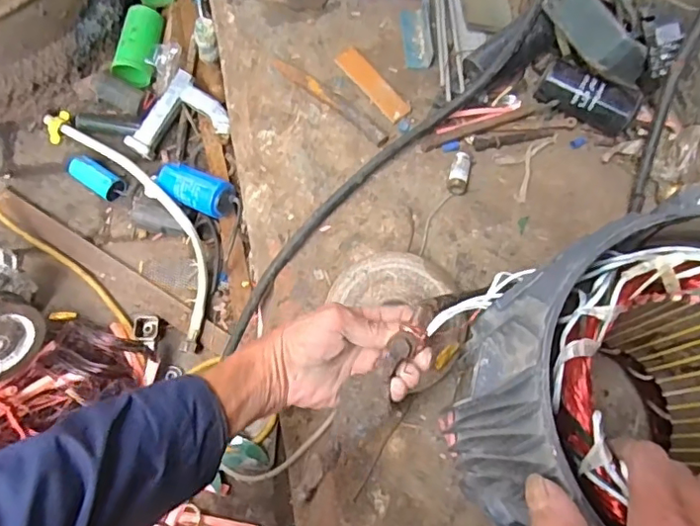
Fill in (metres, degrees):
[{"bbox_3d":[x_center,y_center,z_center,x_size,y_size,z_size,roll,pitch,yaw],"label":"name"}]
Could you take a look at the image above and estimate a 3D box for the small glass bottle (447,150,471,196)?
[{"bbox_3d":[0.124,-0.100,0.618,0.023,0.018,0.046,16,71,3],"label":"small glass bottle"}]

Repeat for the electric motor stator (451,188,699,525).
[{"bbox_3d":[0.209,0.110,0.425,0.223,0.277,0.204,1,71,-2],"label":"electric motor stator"}]

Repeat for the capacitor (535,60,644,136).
[{"bbox_3d":[0.270,-0.187,0.619,0.112,0.038,0.045,28,72,7],"label":"capacitor"}]

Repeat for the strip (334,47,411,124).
[{"bbox_3d":[0.028,-0.215,0.657,0.030,0.006,0.115,-37,76,-14],"label":"strip"}]

